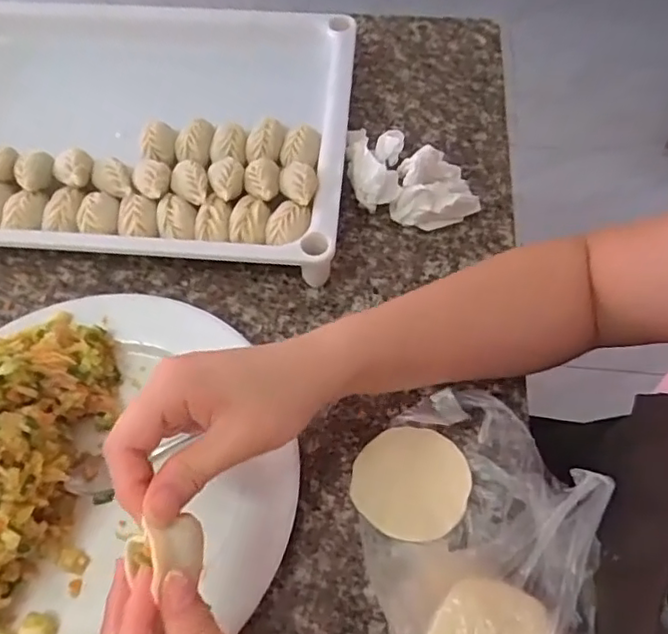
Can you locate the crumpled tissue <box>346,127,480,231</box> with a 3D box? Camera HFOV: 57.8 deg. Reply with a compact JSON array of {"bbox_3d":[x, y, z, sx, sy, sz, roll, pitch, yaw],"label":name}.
[{"bbox_3d":[0.059,-0.107,0.474,0.111,0.042,0.073,14,62,9],"label":"crumpled tissue"}]

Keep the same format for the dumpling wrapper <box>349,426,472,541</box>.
[{"bbox_3d":[0.048,0.103,0.379,0.069,0.004,0.067,-3,61,5],"label":"dumpling wrapper"}]

